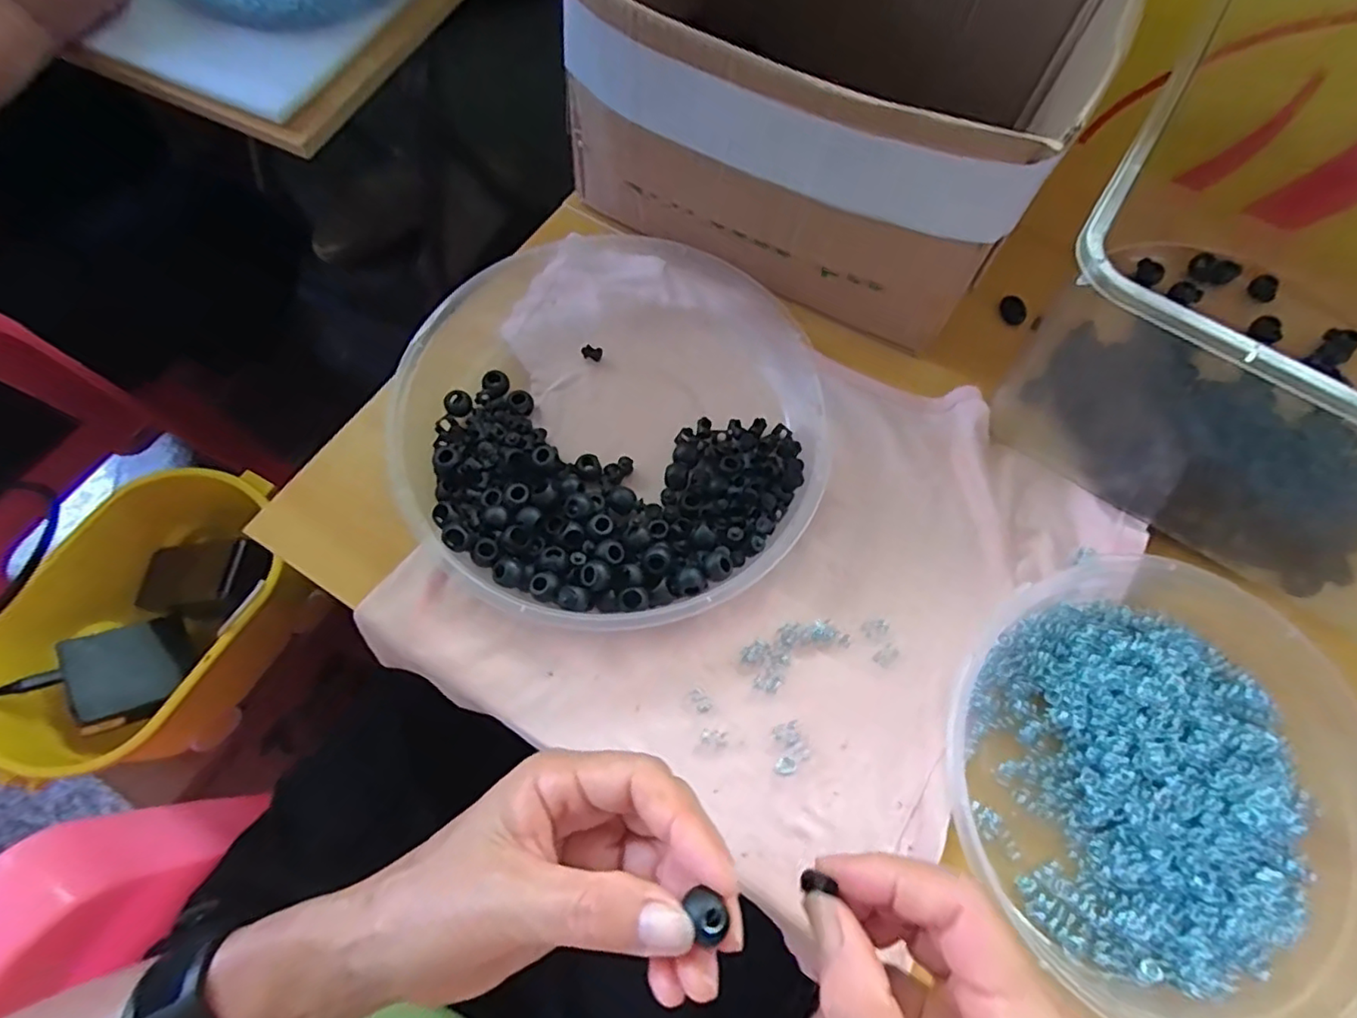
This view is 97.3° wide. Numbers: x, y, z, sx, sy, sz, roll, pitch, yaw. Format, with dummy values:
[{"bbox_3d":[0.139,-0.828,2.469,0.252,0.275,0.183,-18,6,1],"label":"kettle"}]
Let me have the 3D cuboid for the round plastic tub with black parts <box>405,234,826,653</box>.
[{"bbox_3d":[-0.035,-0.060,0.348,0.227,0.036,0.256,8,68,0],"label":"round plastic tub with black parts"}]

